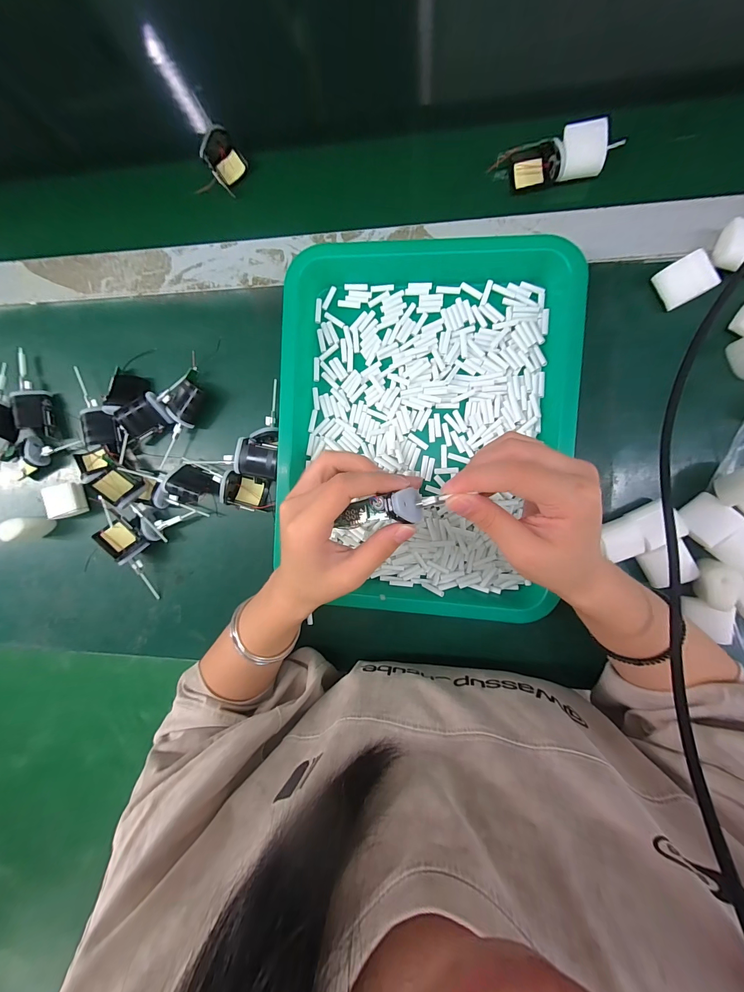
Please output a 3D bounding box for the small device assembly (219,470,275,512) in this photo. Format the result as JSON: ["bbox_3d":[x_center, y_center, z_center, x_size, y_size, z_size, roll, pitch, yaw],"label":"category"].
[{"bbox_3d":[-0.128,-0.004,0.341,0.045,0.025,0.035,16,94,6],"label":"small device assembly"}]

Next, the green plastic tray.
[{"bbox_3d":[0.043,-0.063,0.311,0.255,0.032,0.344,4,93,7],"label":"green plastic tray"}]

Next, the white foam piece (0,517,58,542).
[{"bbox_3d":[-0.371,0.036,0.358,0.029,0.035,0.024,-10,91,8],"label":"white foam piece"}]

